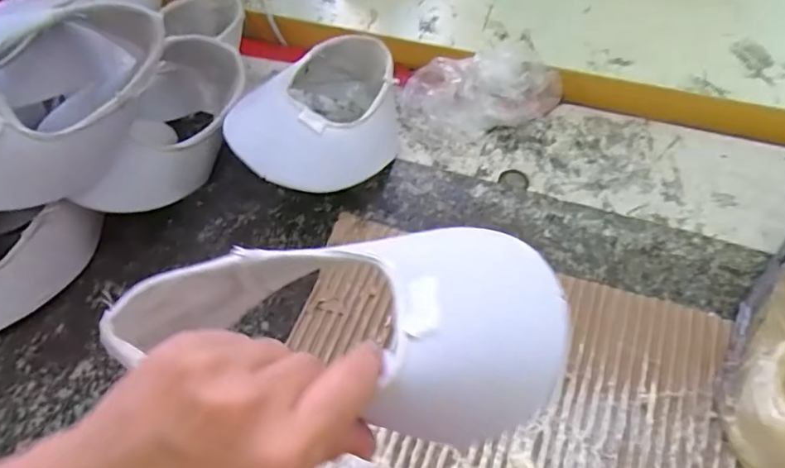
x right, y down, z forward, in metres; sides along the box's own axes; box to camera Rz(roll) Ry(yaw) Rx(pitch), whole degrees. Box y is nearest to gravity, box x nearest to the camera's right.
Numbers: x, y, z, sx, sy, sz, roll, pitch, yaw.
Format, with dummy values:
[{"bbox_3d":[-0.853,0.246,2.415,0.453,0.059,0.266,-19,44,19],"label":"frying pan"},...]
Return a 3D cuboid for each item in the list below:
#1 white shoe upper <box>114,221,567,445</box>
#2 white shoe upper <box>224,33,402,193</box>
[{"bbox_3d":[-0.016,0.036,0.234,0.174,0.052,0.091,7,57,9],"label":"white shoe upper"},{"bbox_3d":[-0.052,-0.100,0.439,0.119,0.053,0.179,23,63,20],"label":"white shoe upper"}]

